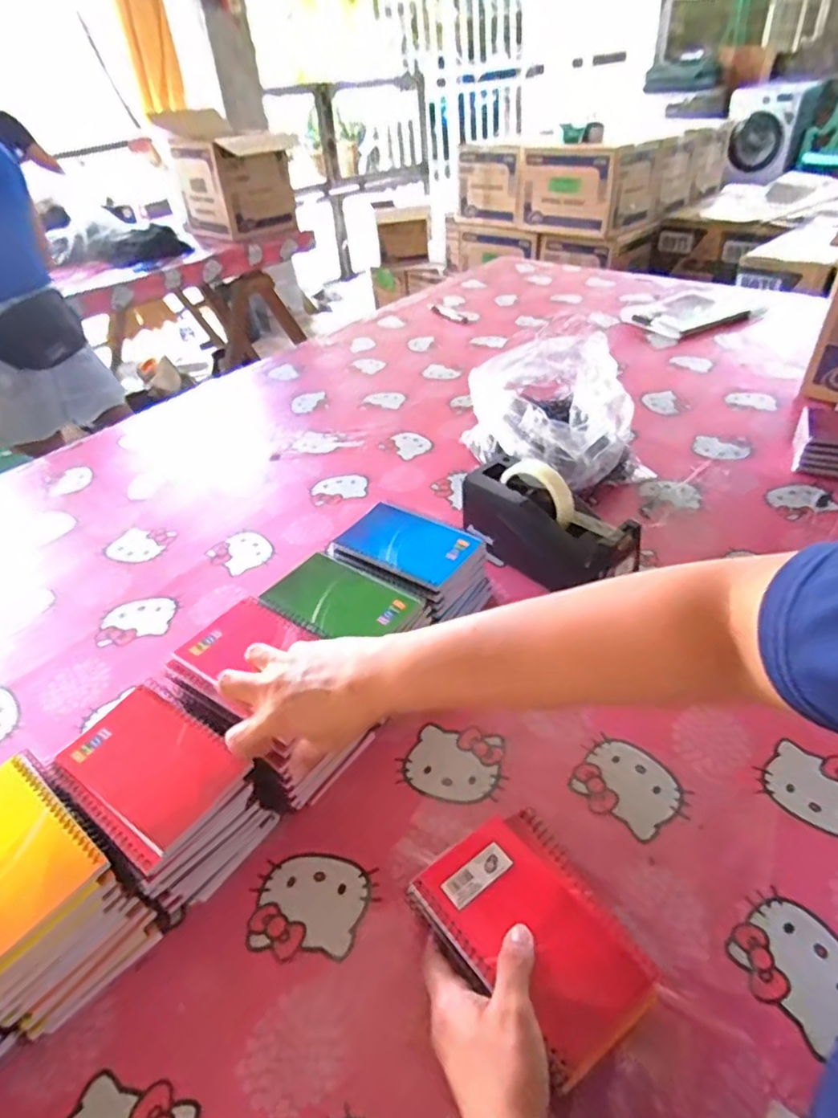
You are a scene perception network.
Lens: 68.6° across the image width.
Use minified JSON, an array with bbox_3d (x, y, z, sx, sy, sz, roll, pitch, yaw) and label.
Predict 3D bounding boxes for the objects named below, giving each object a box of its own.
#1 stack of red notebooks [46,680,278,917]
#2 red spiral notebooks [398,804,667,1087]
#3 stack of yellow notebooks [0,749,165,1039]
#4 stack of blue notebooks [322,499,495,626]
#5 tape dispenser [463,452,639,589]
[{"bbox_3d":[-0.194,0.181,0.481,0.134,0.089,0.103,28,50,31],"label":"stack of red notebooks"},{"bbox_3d":[0.078,0.235,0.397,0.108,0.023,0.138,-33,48,-30],"label":"red spiral notebooks"},{"bbox_3d":[-0.271,0.230,0.431,0.145,0.091,0.098,29,50,32],"label":"stack of yellow notebooks"},{"bbox_3d":[-0.006,0.020,0.653,0.145,0.099,0.102,17,44,24],"label":"stack of blue notebooks"},{"bbox_3d":[0.140,-0.035,0.680,0.082,0.123,0.198,-28,46,-26],"label":"tape dispenser"}]

